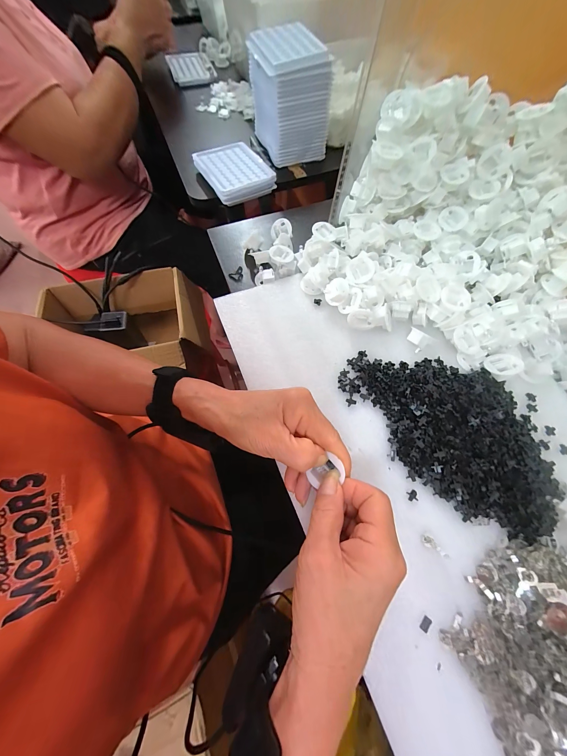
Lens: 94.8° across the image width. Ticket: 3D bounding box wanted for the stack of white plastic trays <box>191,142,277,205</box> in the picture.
[{"bbox_3d":[-0.084,-0.349,0.441,0.095,0.026,0.132,-31,70,-13],"label":"stack of white plastic trays"}]

